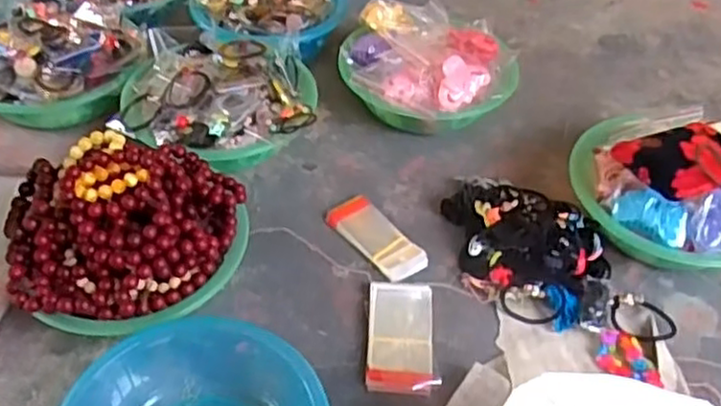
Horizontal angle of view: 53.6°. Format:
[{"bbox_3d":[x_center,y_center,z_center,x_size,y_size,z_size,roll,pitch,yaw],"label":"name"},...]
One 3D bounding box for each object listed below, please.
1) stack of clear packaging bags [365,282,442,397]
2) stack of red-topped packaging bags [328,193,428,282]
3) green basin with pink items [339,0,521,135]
[{"bbox_3d":[0.042,0.138,0.732,0.068,0.018,0.127,4,45,0],"label":"stack of clear packaging bags"},{"bbox_3d":[0.019,0.041,0.823,0.056,0.015,0.122,-30,54,-29],"label":"stack of red-topped packaging bags"},{"bbox_3d":[0.094,-0.183,0.982,0.227,0.110,0.237,2,45,-2],"label":"green basin with pink items"}]

